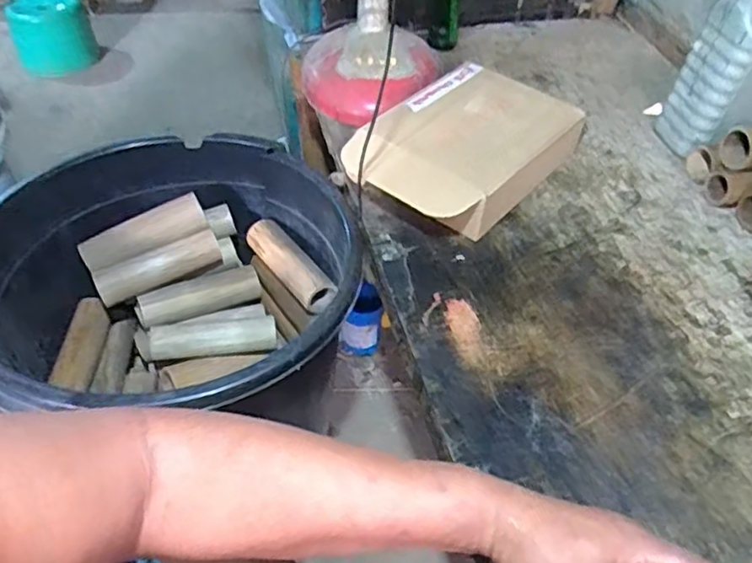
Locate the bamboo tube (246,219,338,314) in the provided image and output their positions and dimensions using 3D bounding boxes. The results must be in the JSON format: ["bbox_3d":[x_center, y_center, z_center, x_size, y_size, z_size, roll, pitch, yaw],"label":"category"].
[{"bbox_3d":[-0.126,-0.025,0.939,0.051,0.038,0.188,-27,53,-29],"label":"bamboo tube"}]

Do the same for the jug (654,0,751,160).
[{"bbox_3d":[0.539,-0.296,0.929,0.181,0.233,0.113,-11,47,-17],"label":"jug"}]

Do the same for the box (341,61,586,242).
[{"bbox_3d":[0.115,-0.183,0.878,0.208,0.074,0.319,34,51,25],"label":"box"}]

